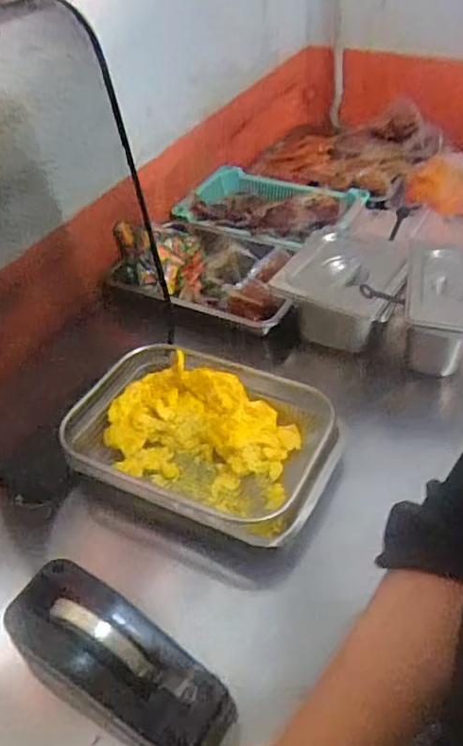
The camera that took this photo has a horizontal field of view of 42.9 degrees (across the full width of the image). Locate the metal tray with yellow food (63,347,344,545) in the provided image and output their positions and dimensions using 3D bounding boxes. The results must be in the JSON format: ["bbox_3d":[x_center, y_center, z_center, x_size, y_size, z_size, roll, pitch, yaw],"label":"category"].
[{"bbox_3d":[-0.038,0.073,0.698,0.315,0.058,0.212,17,48,22],"label":"metal tray with yellow food"}]

